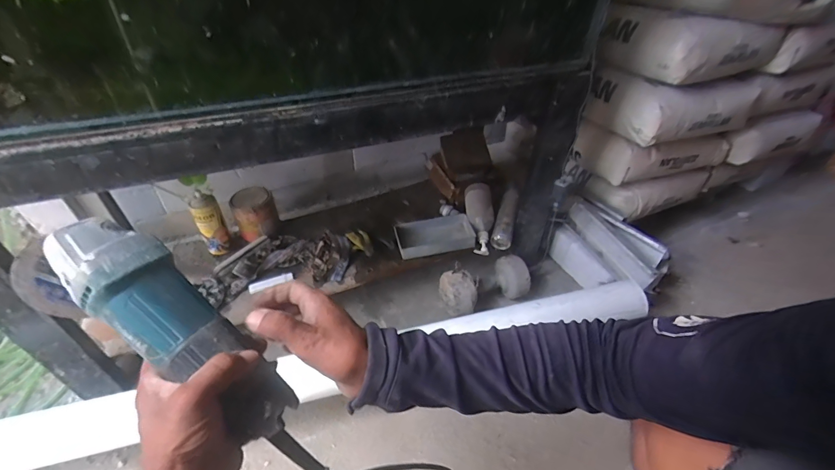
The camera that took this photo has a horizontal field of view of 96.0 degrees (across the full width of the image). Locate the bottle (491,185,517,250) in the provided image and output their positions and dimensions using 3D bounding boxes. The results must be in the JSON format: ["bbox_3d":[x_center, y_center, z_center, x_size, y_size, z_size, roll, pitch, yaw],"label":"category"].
[{"bbox_3d":[0.246,-0.054,1.037,0.053,0.046,0.198,12,56,13],"label":"bottle"}]

